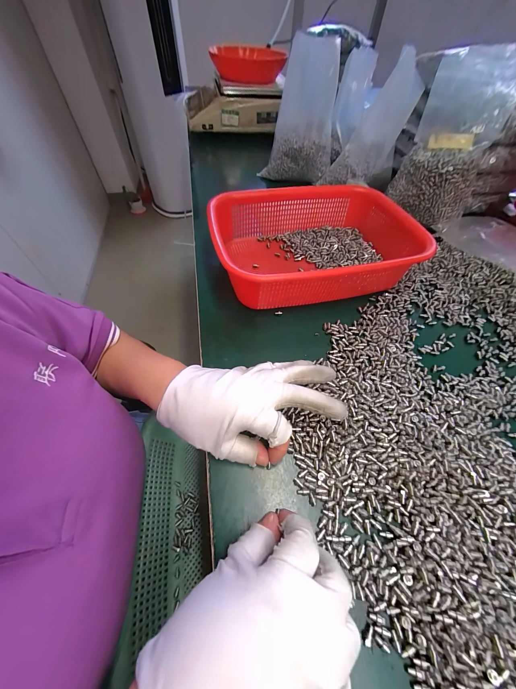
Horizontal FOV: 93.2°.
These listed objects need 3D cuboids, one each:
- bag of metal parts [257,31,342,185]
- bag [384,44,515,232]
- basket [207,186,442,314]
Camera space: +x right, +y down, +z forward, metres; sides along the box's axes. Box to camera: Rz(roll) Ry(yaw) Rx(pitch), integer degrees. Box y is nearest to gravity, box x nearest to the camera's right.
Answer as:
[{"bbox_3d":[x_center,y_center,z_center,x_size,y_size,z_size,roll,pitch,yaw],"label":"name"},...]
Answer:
[{"bbox_3d":[0.088,-0.460,0.505,0.143,0.215,0.062,13,56,8],"label":"bag of metal parts"},{"bbox_3d":[0.320,-0.327,0.409,0.131,0.209,0.115,28,59,17],"label":"bag"},{"bbox_3d":[0.084,-0.152,0.368,0.287,0.072,0.216,-13,56,-10],"label":"basket"}]

